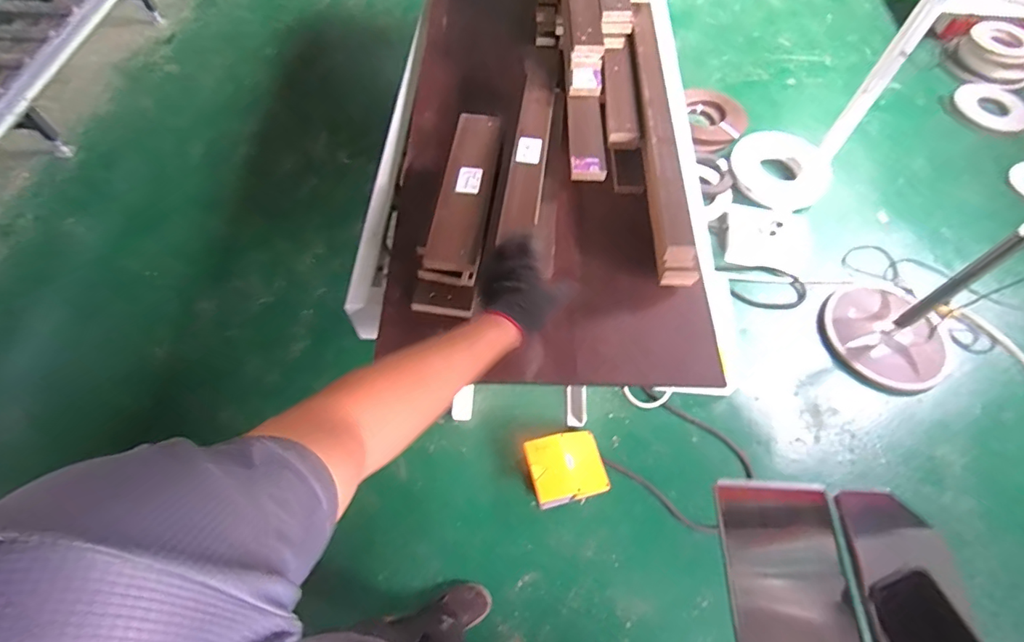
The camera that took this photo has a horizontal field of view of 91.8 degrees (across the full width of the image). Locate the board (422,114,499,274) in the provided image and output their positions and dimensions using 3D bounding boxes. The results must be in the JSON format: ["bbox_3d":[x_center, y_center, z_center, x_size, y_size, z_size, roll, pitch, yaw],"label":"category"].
[{"bbox_3d":[-0.084,-0.248,0.903,0.080,0.028,0.354,7,60,3],"label":"board"}]

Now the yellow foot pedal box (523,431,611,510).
[{"bbox_3d":[0.161,0.435,1.452,0.224,0.130,0.177,-16,61,-10],"label":"yellow foot pedal box"}]

